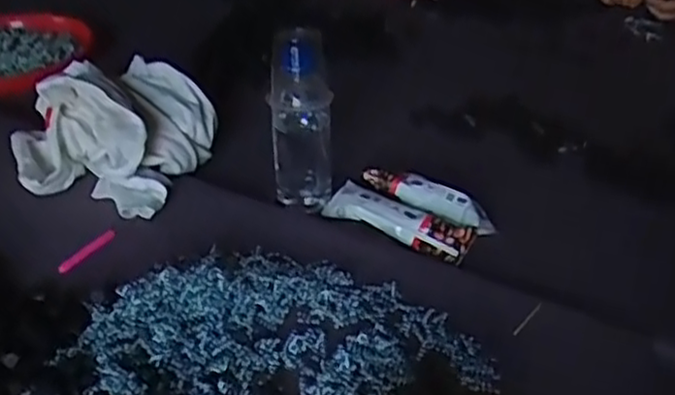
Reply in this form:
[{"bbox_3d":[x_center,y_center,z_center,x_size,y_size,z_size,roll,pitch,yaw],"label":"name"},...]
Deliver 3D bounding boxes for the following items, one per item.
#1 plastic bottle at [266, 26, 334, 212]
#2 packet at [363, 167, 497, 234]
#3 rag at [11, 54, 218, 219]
[{"bbox_3d":[-0.037,-0.071,0.711,0.060,0.188,0.050,0,34,0],"label":"plastic bottle"},{"bbox_3d":[0.089,-0.006,0.720,0.147,0.027,0.025,27,43,34],"label":"packet"},{"bbox_3d":[-0.249,-0.080,0.759,0.199,0.091,0.194,10,36,15],"label":"rag"}]

